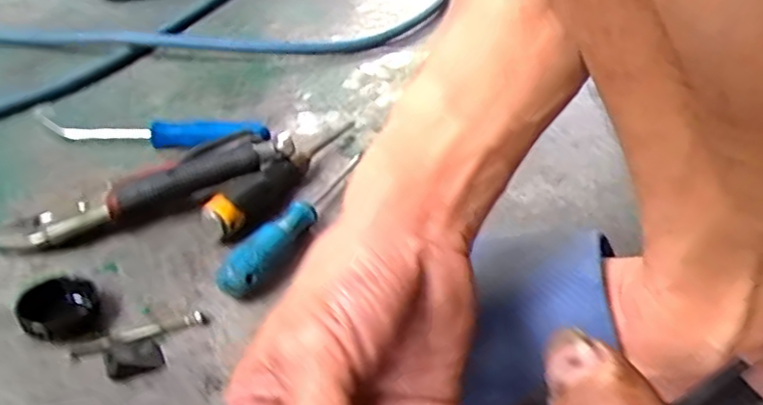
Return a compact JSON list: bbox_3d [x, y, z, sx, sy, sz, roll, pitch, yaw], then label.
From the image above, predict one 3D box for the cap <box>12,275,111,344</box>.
[{"bbox_3d":[-0.196,0.067,0.406,0.044,0.014,0.048,2,35,-2],"label":"cap"}]

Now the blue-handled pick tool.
[{"bbox_3d":[-0.203,-0.060,0.586,0.203,0.025,0.025,4,35,0],"label":"blue-handled pick tool"}]

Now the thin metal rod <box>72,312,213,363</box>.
[{"bbox_3d":[-0.146,0.080,0.403,0.079,0.006,0.007,-13,38,-22],"label":"thin metal rod"}]

